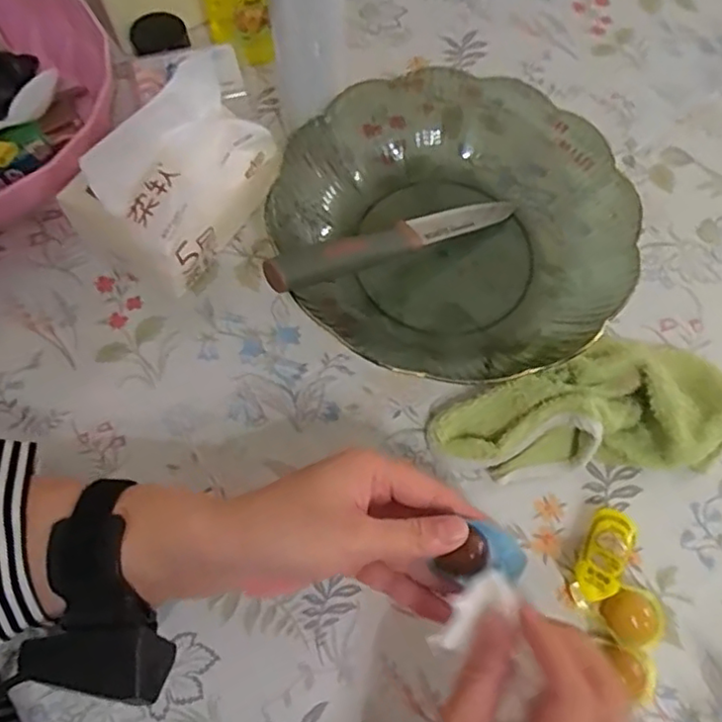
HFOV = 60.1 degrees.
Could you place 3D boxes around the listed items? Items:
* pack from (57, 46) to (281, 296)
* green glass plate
[{"bbox_3d":[-0.125,-0.127,0.417,0.088,0.106,0.129,31,70,11],"label":"pack"},{"bbox_3d":[0.064,-0.102,0.439,0.236,0.059,0.221,1,67,-1],"label":"green glass plate"}]

